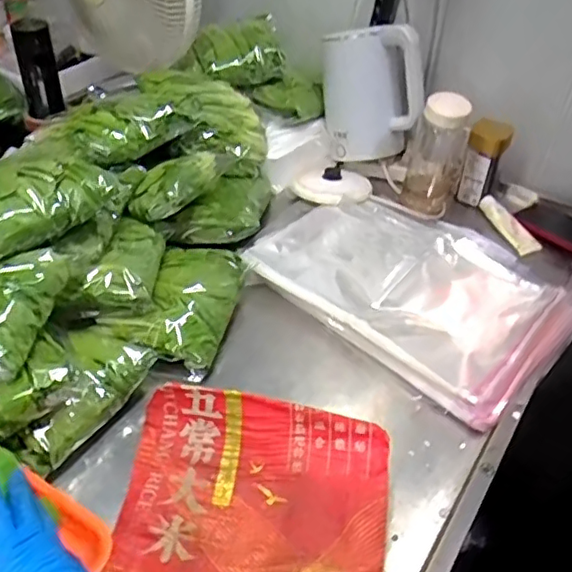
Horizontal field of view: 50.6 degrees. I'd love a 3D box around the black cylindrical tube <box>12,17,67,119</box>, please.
[{"bbox_3d":[-0.482,-0.420,1.184,0.071,0.188,0.066,-12,43,-17],"label":"black cylindrical tube"}]

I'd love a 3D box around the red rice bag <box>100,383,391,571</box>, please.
[{"bbox_3d":[-0.035,0.221,0.615,0.274,0.064,0.215,8,41,5],"label":"red rice bag"}]

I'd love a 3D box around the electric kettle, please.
[{"bbox_3d":[0.163,-0.385,1.193,0.184,0.237,0.135,3,41,-1],"label":"electric kettle"}]

